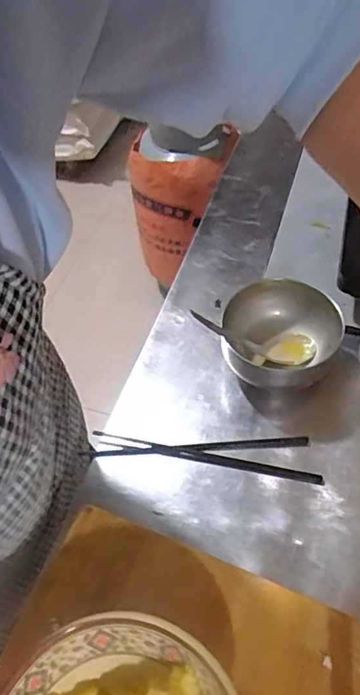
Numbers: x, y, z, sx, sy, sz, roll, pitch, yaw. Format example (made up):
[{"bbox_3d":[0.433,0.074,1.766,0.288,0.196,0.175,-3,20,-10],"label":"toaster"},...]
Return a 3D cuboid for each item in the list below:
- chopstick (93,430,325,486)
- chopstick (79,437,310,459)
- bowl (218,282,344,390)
[{"bbox_3d":[0.026,0.111,0.526,0.235,0.006,0.011,10,52,12],"label":"chopstick"},{"bbox_3d":[0.015,0.105,0.533,0.232,0.005,0.012,-4,51,1],"label":"chopstick"},{"bbox_3d":[0.107,-0.008,0.568,0.126,0.071,0.117,-2,51,3],"label":"bowl"}]

